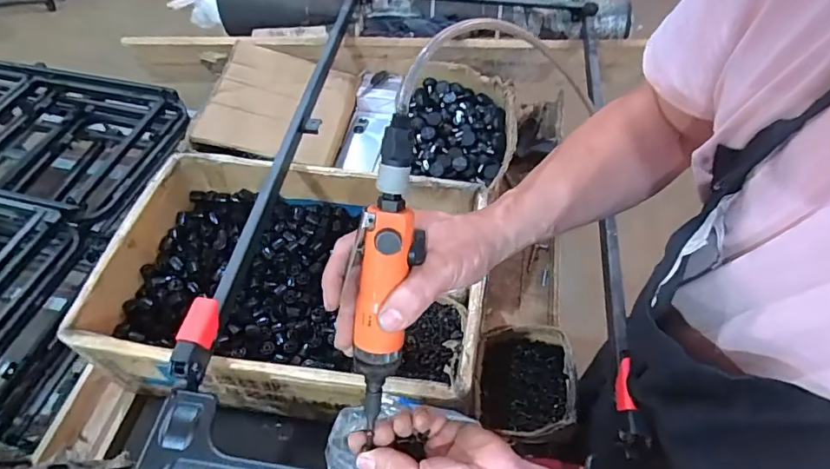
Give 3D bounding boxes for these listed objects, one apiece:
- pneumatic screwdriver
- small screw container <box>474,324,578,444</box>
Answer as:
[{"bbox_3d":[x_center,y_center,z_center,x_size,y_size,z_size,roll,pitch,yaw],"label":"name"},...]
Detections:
[{"bbox_3d":[-0.023,0.036,0.401,0.040,0.249,0.034,9,16,7],"label":"pneumatic screwdriver"},{"bbox_3d":[0.158,0.210,0.737,0.137,0.066,0.167,2,53,3],"label":"small screw container"}]

